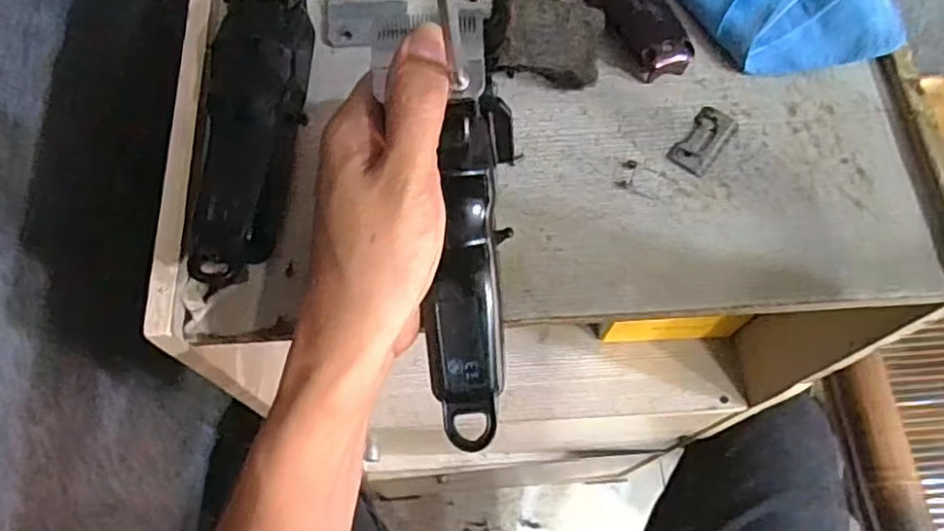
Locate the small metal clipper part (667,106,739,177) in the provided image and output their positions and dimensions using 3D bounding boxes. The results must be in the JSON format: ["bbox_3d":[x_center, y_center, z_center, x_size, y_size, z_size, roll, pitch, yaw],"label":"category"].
[{"bbox_3d":[0.122,-0.067,0.359,0.021,0.004,0.039,36,70,14],"label":"small metal clipper part"}]

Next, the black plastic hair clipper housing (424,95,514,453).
[{"bbox_3d":[-0.001,0.003,0.309,0.033,0.041,0.152,3,105,0],"label":"black plastic hair clipper housing"}]

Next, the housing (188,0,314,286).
[{"bbox_3d":[-0.107,-0.069,0.339,0.046,0.039,0.157,-2,66,-2],"label":"housing"}]

